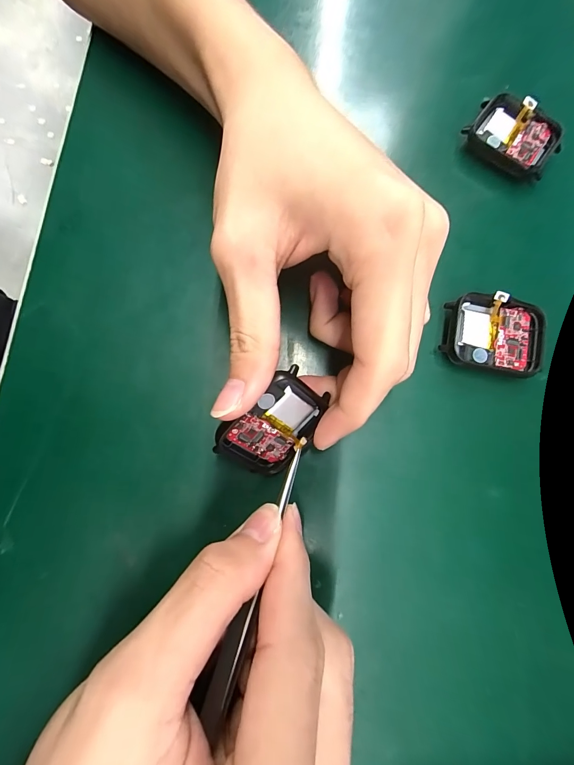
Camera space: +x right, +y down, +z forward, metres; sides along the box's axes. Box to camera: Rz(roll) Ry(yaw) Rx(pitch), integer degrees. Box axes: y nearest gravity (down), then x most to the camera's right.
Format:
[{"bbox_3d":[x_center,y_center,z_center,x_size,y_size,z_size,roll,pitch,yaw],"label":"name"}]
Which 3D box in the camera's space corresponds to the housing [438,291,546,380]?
[{"bbox_3d":[0.101,-0.022,0.163,0.047,0.011,0.036,12,80,0],"label":"housing"}]

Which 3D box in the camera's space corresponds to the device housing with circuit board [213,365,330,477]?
[{"bbox_3d":[-0.007,0.020,0.145,0.051,0.009,0.038,-44,124,9],"label":"device housing with circuit board"}]

